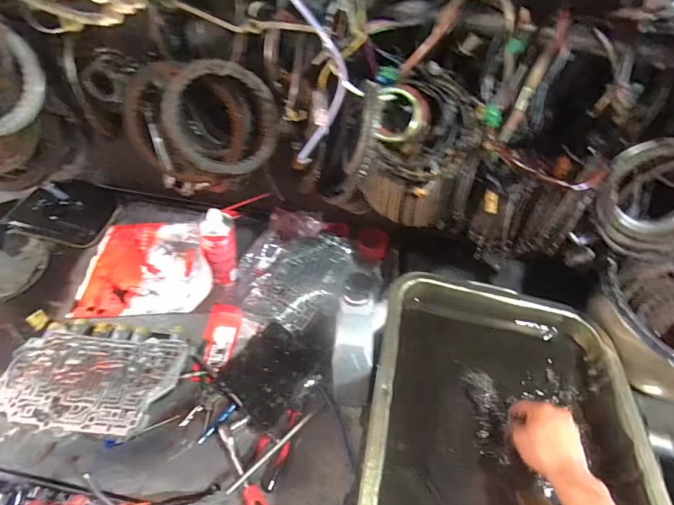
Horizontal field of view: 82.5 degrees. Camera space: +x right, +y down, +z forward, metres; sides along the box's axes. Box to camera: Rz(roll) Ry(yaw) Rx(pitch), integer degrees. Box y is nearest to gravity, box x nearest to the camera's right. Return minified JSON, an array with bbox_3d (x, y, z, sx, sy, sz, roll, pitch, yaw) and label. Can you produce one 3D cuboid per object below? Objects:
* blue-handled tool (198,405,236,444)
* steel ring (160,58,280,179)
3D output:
[{"bbox_3d":[-0.195,0.278,0.626,0.014,0.009,0.074,29,55,22],"label":"blue-handled tool"},{"bbox_3d":[-0.180,-0.209,0.605,0.169,0.177,0.028,-38,26,21],"label":"steel ring"}]

